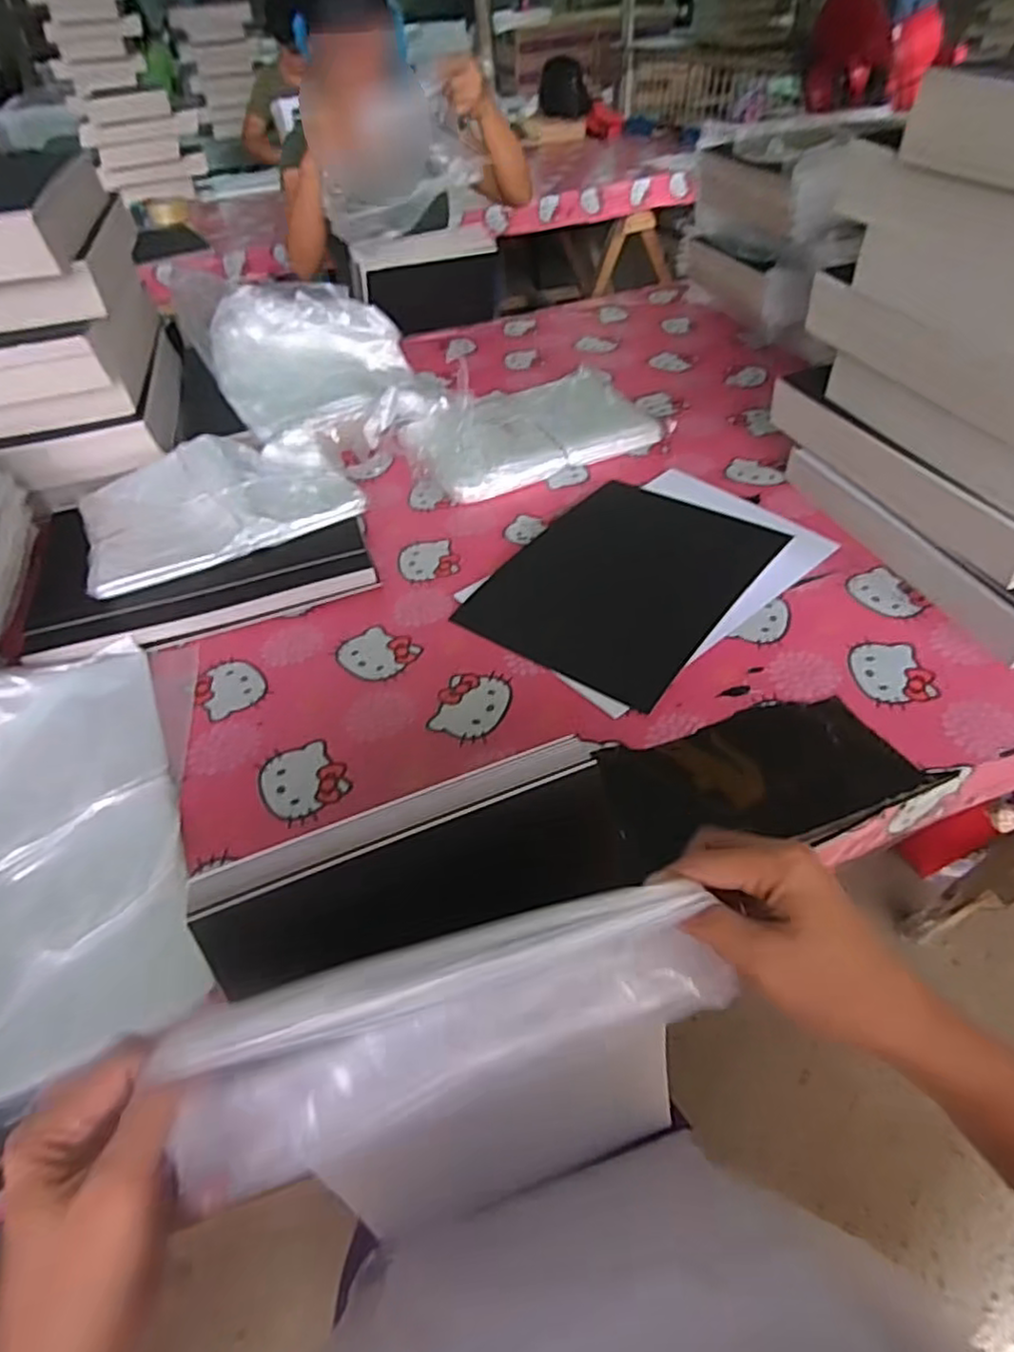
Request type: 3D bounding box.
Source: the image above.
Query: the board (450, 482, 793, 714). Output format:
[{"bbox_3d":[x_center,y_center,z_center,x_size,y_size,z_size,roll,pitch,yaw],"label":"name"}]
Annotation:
[{"bbox_3d":[0.136,-0.115,0.776,0.246,0.008,0.330,27,54,29],"label":"board"}]

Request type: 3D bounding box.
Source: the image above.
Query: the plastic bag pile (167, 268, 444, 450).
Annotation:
[{"bbox_3d":[-0.282,-0.494,1.066,0.351,0.161,0.391,-23,49,-16],"label":"plastic bag pile"}]

